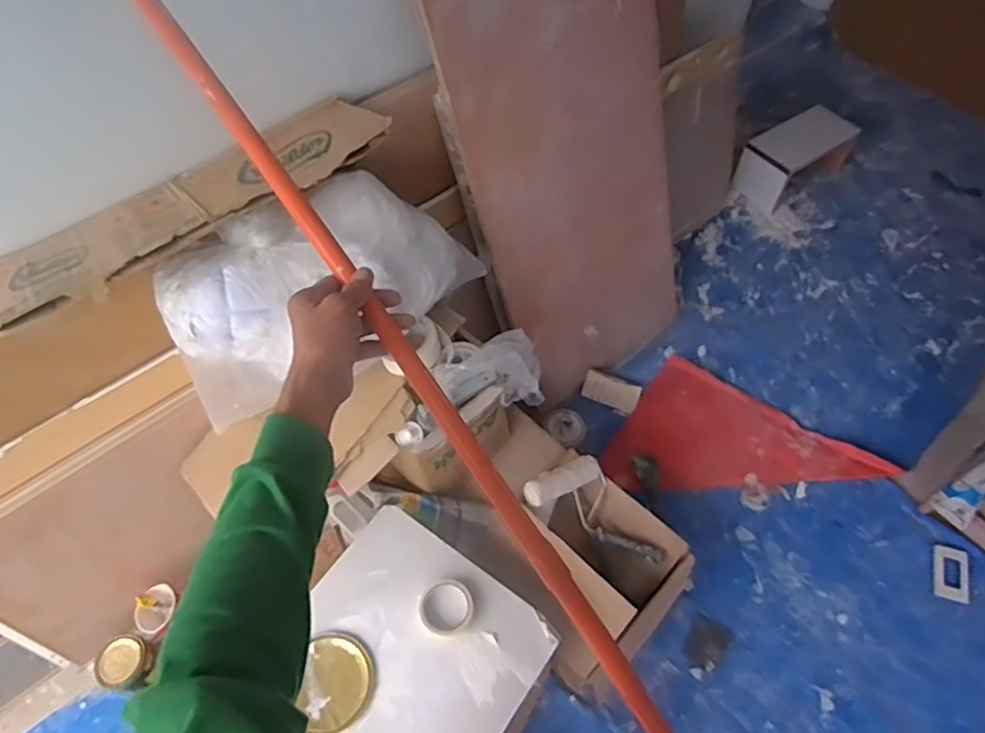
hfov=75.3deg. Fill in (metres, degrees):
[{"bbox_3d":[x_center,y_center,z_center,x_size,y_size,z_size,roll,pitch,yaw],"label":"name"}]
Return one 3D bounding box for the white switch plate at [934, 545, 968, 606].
[{"bbox_3d":[1.104,0.498,1.534,0.070,0.010,0.124,7,73,20],"label":"white switch plate"}]

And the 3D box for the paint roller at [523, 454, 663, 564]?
[{"bbox_3d":[0.227,0.313,1.389,0.319,0.100,0.181,43,65,-8],"label":"paint roller"}]

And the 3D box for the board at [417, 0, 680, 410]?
[{"bbox_3d":[0.204,-0.482,1.436,0.570,1.238,0.044,-32,43,-16],"label":"board"}]

